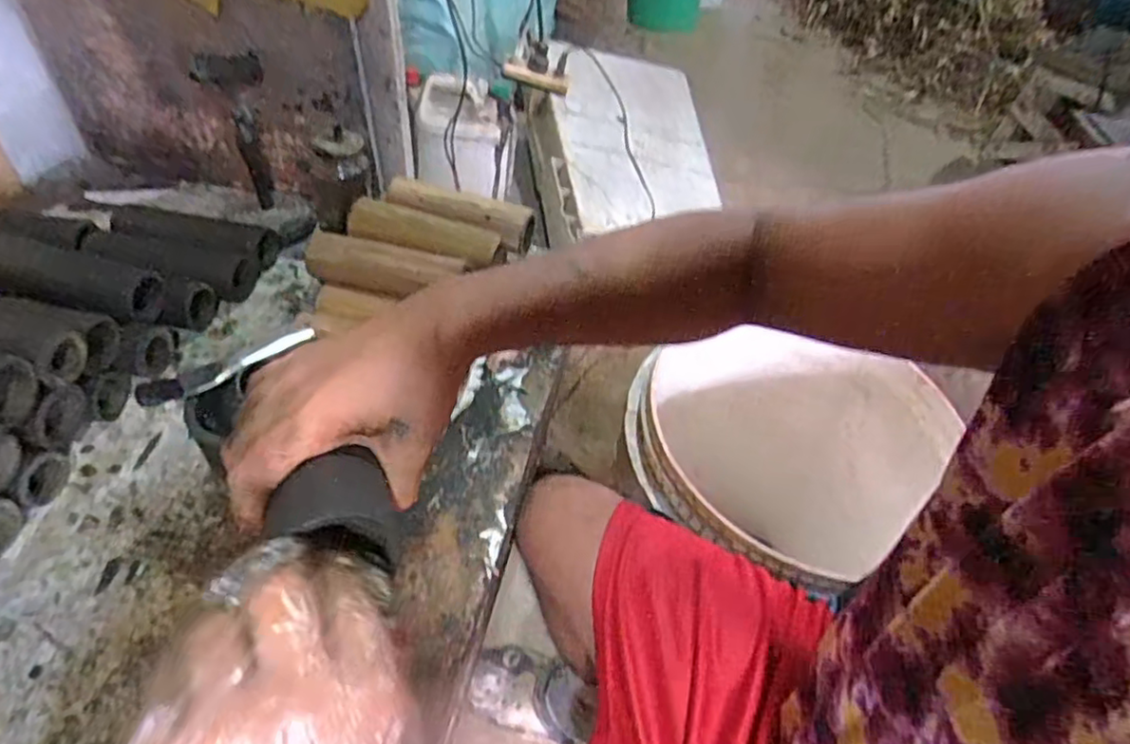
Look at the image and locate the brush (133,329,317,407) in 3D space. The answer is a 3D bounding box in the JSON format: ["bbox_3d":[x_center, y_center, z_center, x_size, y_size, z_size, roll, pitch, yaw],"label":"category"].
[{"bbox_3d":[-0.280,-0.004,0.538,0.145,0.021,0.019,-24,49,-8],"label":"brush"}]

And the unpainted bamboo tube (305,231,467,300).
[{"bbox_3d":[-0.191,-0.110,0.699,0.175,0.045,0.046,9,45,7],"label":"unpainted bamboo tube"}]

